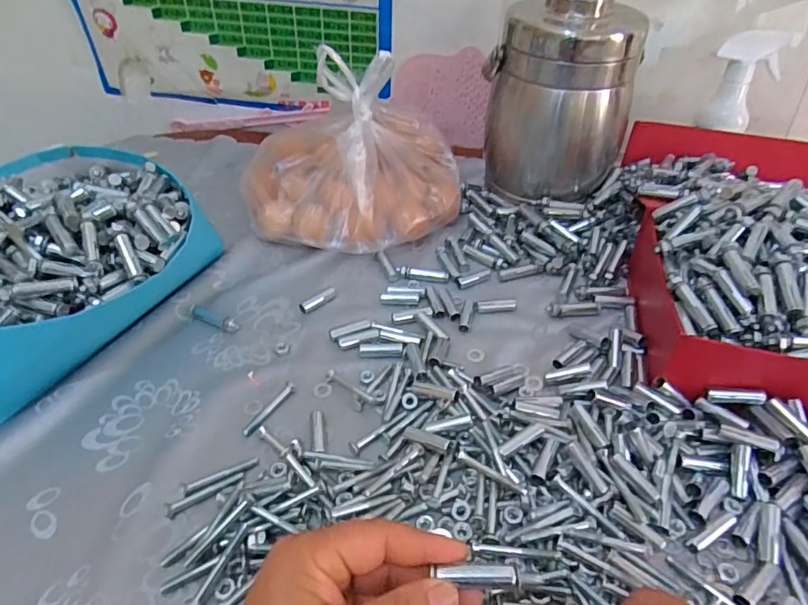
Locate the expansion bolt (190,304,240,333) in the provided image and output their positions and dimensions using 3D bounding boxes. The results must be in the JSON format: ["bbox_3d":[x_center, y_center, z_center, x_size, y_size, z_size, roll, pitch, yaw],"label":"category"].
[{"bbox_3d":[-0.185,0.014,0.513,0.060,0.009,0.015,21,45,21],"label":"expansion bolt"}]

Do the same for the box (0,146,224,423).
[{"bbox_3d":[-0.345,-0.049,0.499,0.271,0.116,0.274,29,49,28],"label":"box"}]

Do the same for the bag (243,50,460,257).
[{"bbox_3d":[-0.058,-0.158,0.583,0.247,0.169,0.151,-5,42,-7],"label":"bag"}]

